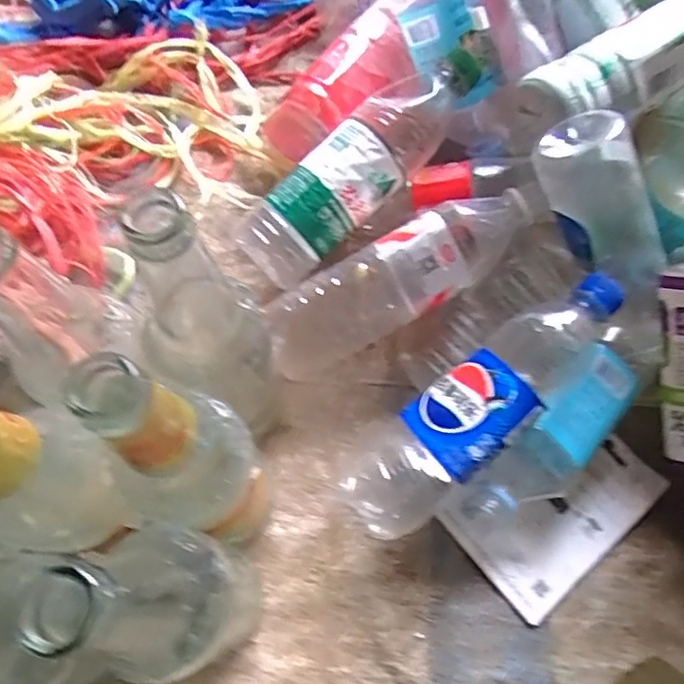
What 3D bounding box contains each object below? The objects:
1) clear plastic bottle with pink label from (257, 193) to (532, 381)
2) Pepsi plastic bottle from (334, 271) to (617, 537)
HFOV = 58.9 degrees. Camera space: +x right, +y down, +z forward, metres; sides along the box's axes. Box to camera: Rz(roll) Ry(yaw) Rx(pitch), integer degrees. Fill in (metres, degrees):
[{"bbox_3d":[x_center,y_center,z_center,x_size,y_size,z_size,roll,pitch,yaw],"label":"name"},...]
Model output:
[{"bbox_3d":[0.049,-0.052,0.450,0.192,0.071,0.065,-31,72,8],"label":"clear plastic bottle with pink label"},{"bbox_3d":[0.098,0.040,0.423,0.233,0.070,0.066,-42,76,-2],"label":"Pepsi plastic bottle"}]

